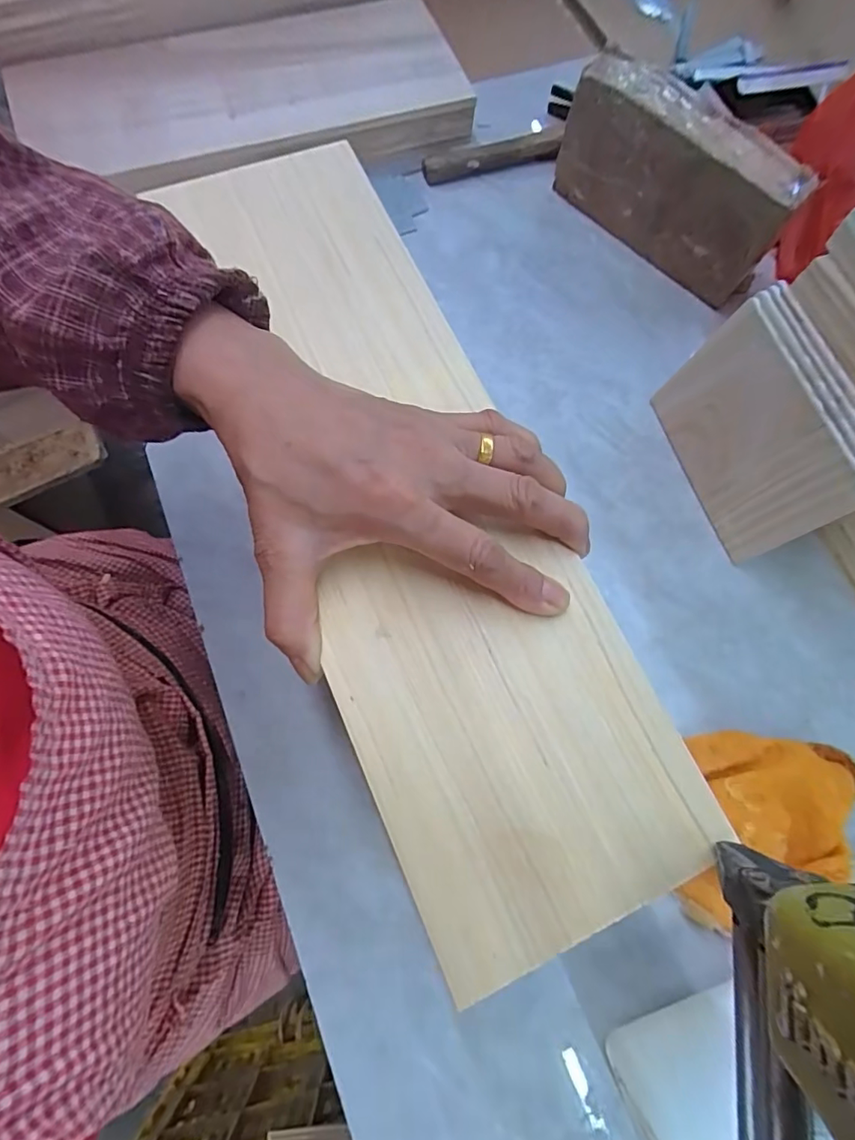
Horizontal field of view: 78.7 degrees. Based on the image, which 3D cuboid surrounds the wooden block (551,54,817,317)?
[{"bbox_3d":[0.206,-0.335,0.452,0.204,0.100,0.050,44,76,11],"label":"wooden block"}]

